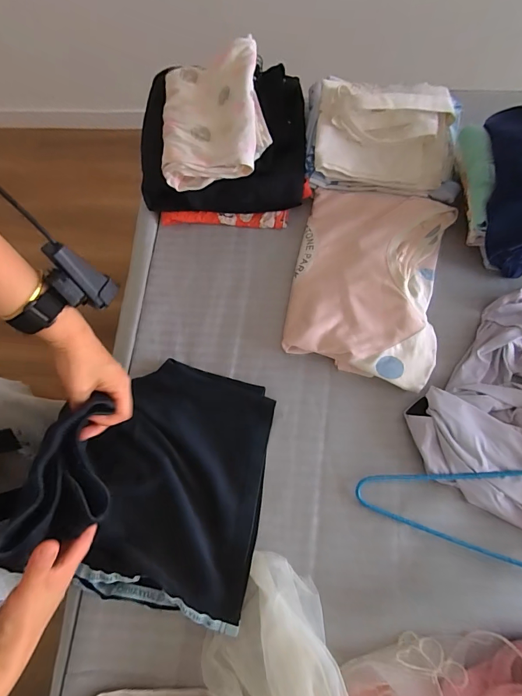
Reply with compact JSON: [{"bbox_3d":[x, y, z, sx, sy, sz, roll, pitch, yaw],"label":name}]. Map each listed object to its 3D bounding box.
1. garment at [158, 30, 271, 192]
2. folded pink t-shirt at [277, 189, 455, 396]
[{"bbox_3d":[-0.077,-0.375,0.583,0.168,0.075,0.215,-4,71,3],"label":"garment"},{"bbox_3d":[0.160,-0.104,0.550,0.212,0.051,0.296,10,72,6],"label":"folded pink t-shirt"}]

